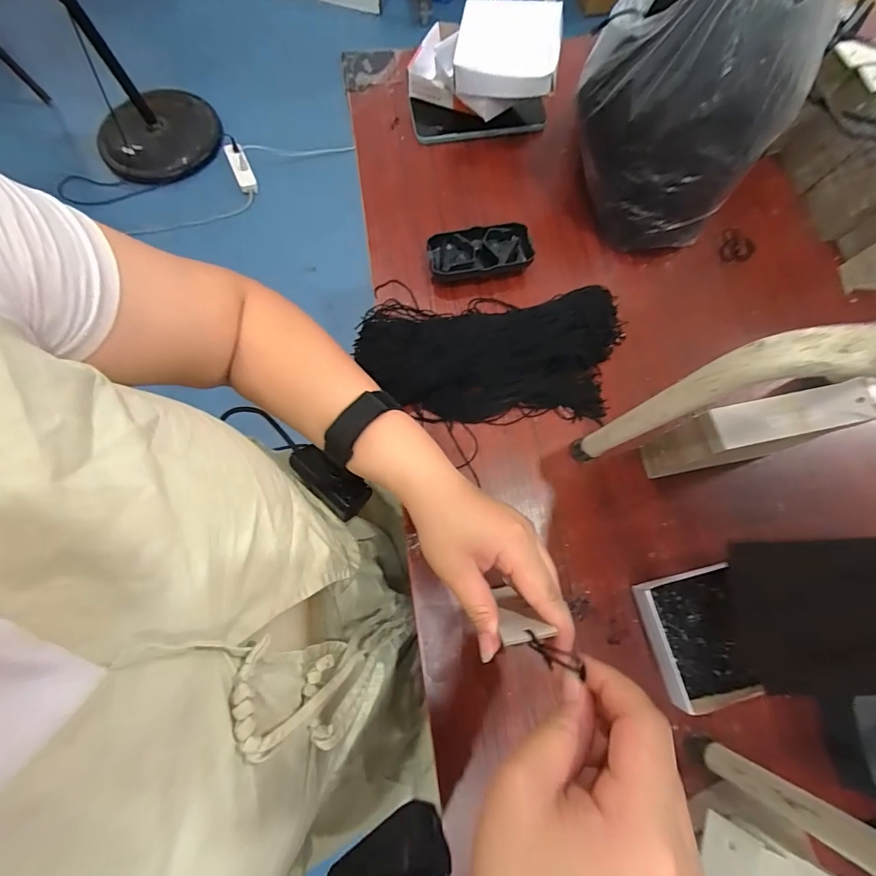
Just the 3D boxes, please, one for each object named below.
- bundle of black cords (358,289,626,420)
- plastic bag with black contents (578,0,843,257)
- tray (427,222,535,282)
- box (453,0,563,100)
[{"bbox_3d":[0.053,-0.085,0.427,0.260,0.032,0.130,-1,73,-1],"label":"bundle of black cords"},{"bbox_3d":[0.235,-0.331,0.386,0.175,0.261,0.173,33,75,9],"label":"plastic bag with black contents"},{"bbox_3d":[0.046,-0.194,0.459,0.109,0.024,0.055,-9,74,-3],"label":"tray"},{"bbox_3d":[0.073,-0.414,0.455,0.105,0.045,0.094,8,73,2],"label":"box"}]

